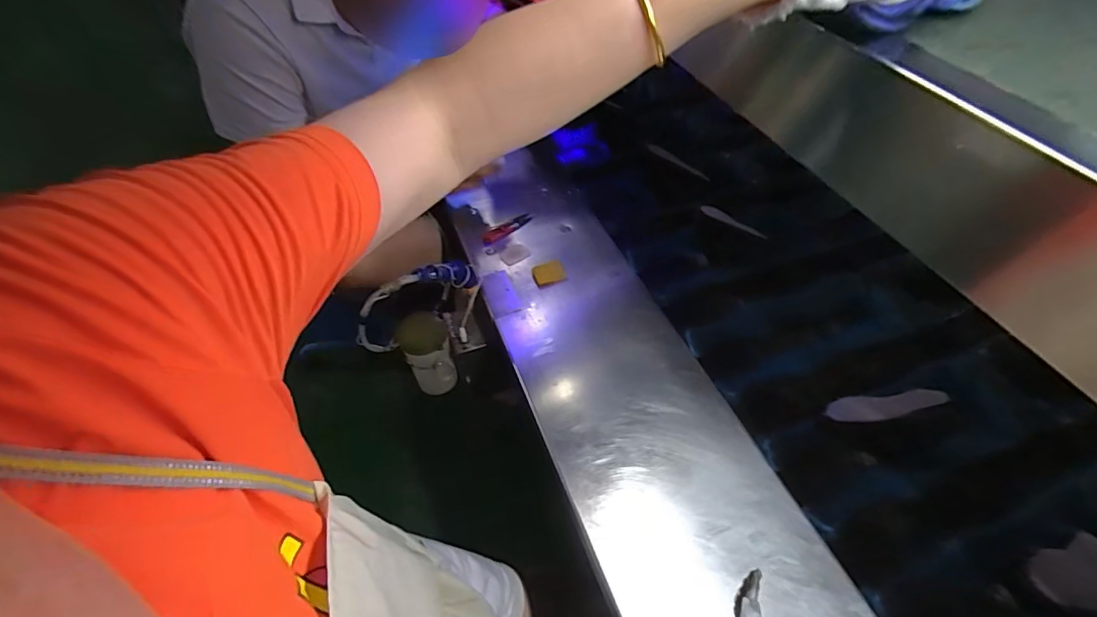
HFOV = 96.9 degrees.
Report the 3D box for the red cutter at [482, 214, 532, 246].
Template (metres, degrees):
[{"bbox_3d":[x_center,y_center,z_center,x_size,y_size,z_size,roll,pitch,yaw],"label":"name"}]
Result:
[{"bbox_3d":[-0.073,-0.138,0.831,0.099,0.009,0.028,-35,59,-26],"label":"red cutter"}]

